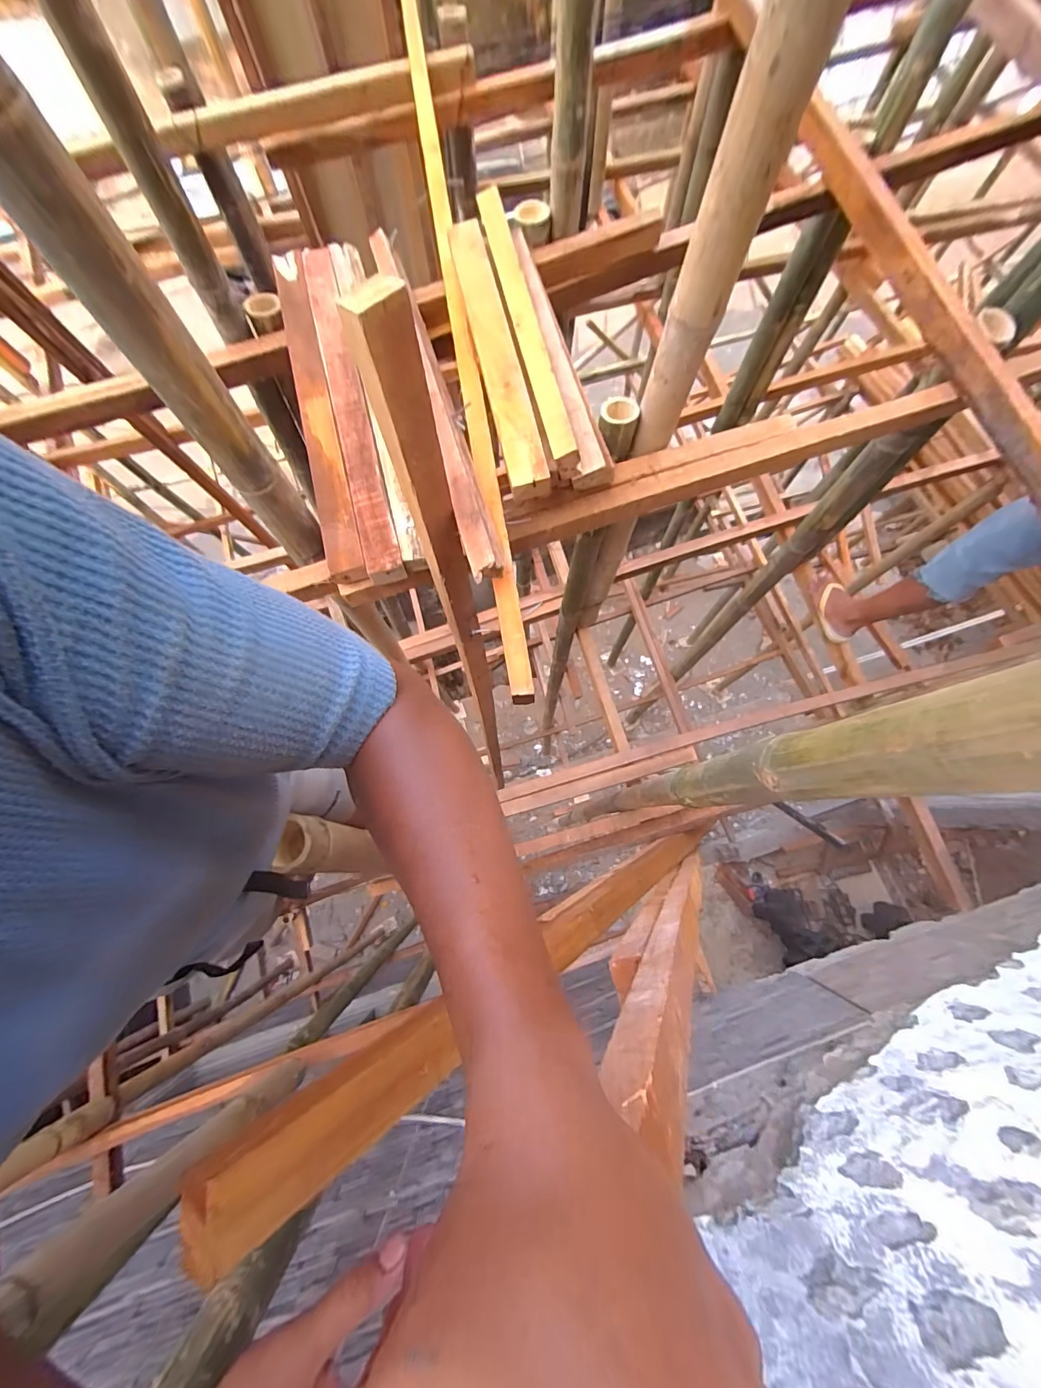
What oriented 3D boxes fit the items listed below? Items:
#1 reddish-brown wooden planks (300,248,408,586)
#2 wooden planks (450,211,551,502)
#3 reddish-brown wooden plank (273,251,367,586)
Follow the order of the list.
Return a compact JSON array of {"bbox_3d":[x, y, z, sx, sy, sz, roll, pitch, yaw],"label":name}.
[{"bbox_3d":[-0.310,-0.539,0.843,0.067,0.043,0.748,-15,75,-3],"label":"reddish-brown wooden planks"},{"bbox_3d":[-0.043,-0.571,0.780,0.064,0.056,0.548,-13,75,-2],"label":"wooden planks"},{"bbox_3d":[-0.372,-0.529,0.847,0.066,0.037,0.738,-15,75,-3],"label":"reddish-brown wooden plank"}]

